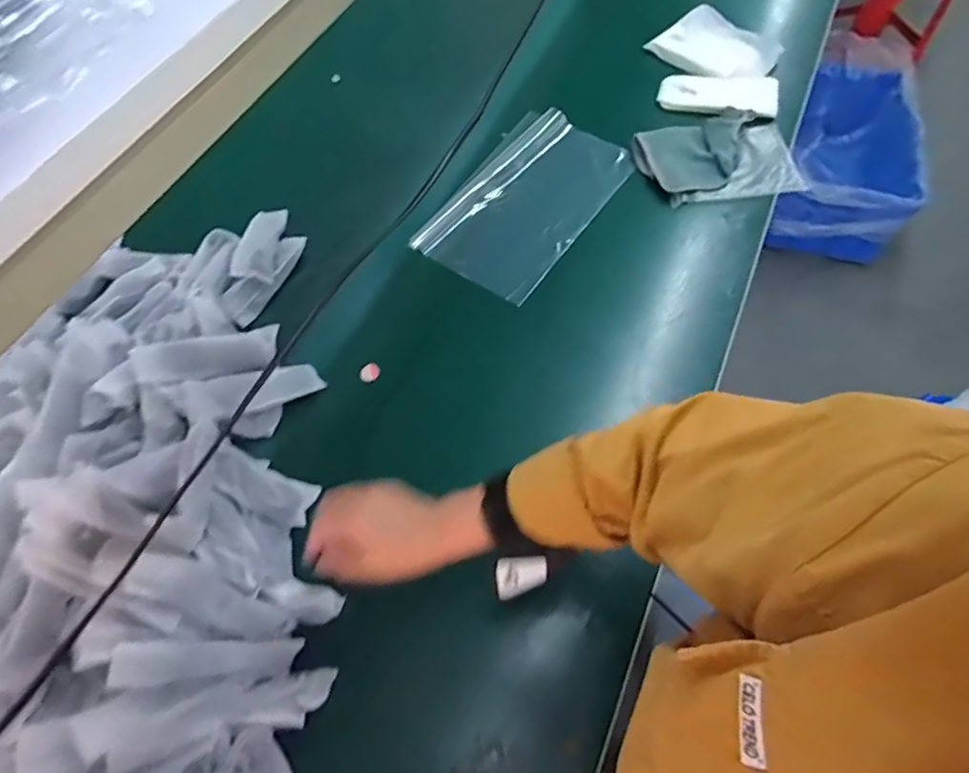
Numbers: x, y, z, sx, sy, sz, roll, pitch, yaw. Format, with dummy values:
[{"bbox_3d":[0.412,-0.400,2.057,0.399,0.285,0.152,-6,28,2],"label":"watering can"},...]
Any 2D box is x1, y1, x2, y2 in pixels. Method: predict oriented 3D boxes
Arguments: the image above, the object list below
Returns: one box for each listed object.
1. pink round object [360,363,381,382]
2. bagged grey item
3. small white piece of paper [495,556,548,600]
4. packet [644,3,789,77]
[{"bbox_3d":[-0.150,-0.019,0.739,0.027,0.005,0.023,-40,68,-18],"label":"pink round object"},{"bbox_3d":[0.363,-0.358,0.888,0.235,0.032,0.165,-7,62,-2],"label":"bagged grey item"},{"bbox_3d":[0.030,0.155,0.471,0.046,0.006,0.029,-20,65,9],"label":"small white piece of paper"},{"bbox_3d":[0.413,-0.602,1.004,0.199,0.022,0.137,37,84,18],"label":"packet"}]

